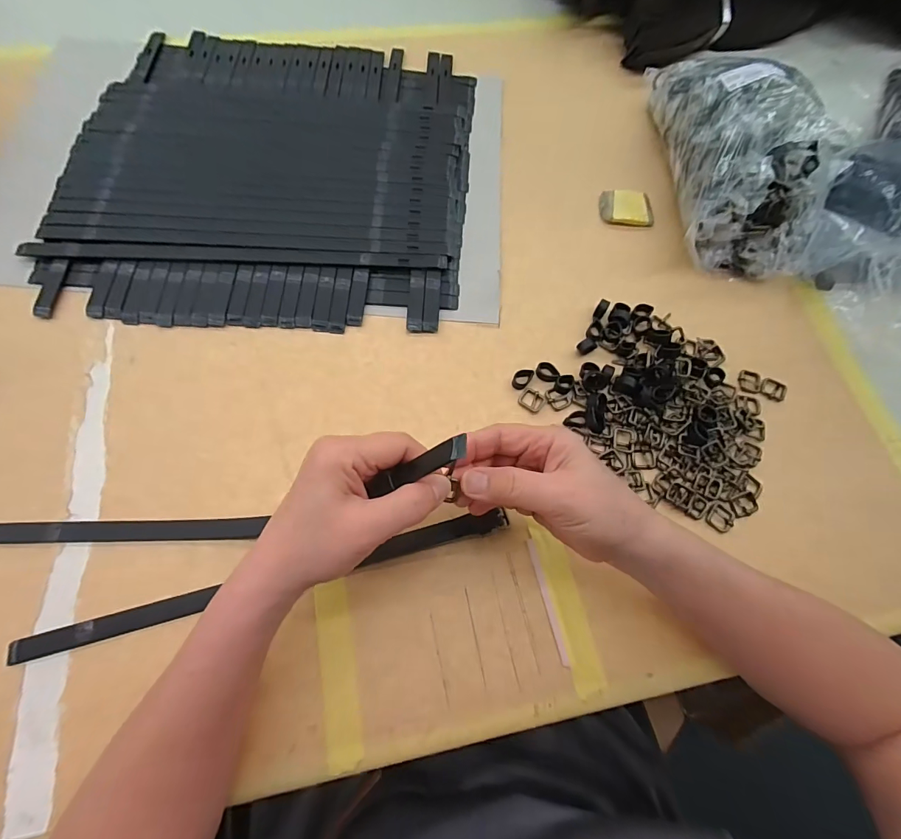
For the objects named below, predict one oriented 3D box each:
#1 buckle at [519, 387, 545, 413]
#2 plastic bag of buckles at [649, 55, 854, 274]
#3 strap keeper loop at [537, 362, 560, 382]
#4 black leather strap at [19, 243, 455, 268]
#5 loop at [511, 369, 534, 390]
[{"bbox_3d":[0.076,-0.019,0.386,0.023,0.004,0.020,30,71,9],"label":"buckle"},{"bbox_3d":[0.310,-0.301,0.441,0.126,0.099,0.283,3,69,0],"label":"plastic bag of buckles"},{"bbox_3d":[0.091,-0.044,0.391,0.022,0.007,0.015,34,72,10],"label":"strap keeper loop"},{"bbox_3d":[-0.213,-0.162,0.413,0.403,0.004,0.022,2,69,-1],"label":"black leather strap"},{"bbox_3d":[0.067,-0.039,0.391,0.016,0.008,0.021,29,71,9],"label":"loop"}]

